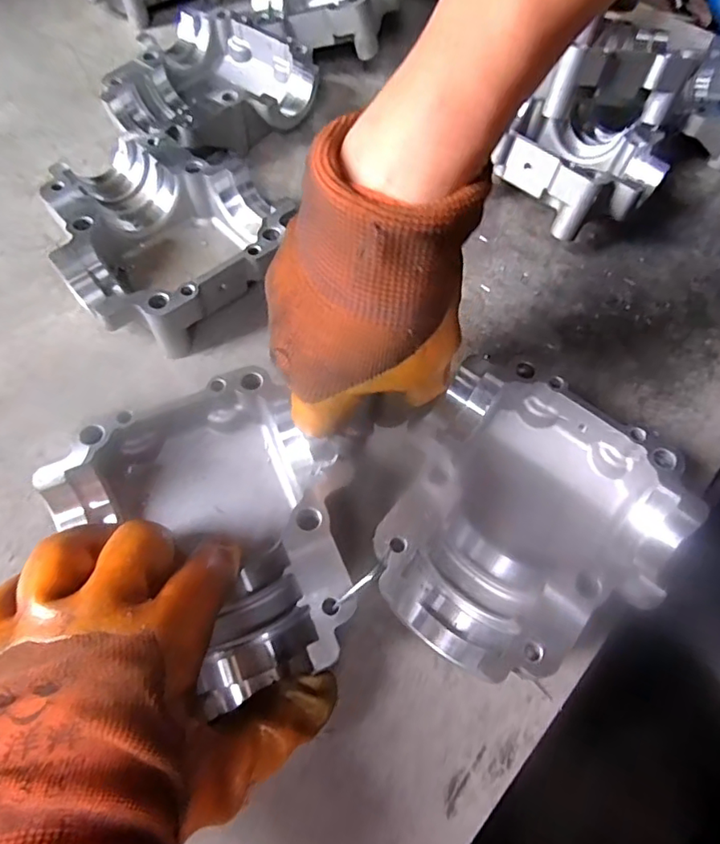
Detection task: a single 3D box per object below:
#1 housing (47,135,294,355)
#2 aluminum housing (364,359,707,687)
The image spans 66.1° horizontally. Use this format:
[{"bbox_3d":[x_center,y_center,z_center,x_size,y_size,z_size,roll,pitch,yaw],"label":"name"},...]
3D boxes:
[{"bbox_3d":[-0.124,-0.118,0.357,0.132,0.044,0.143,-36,69,-20],"label":"housing"},{"bbox_3d":[0.078,0.048,0.276,0.127,0.048,0.147,36,66,16],"label":"aluminum housing"}]

